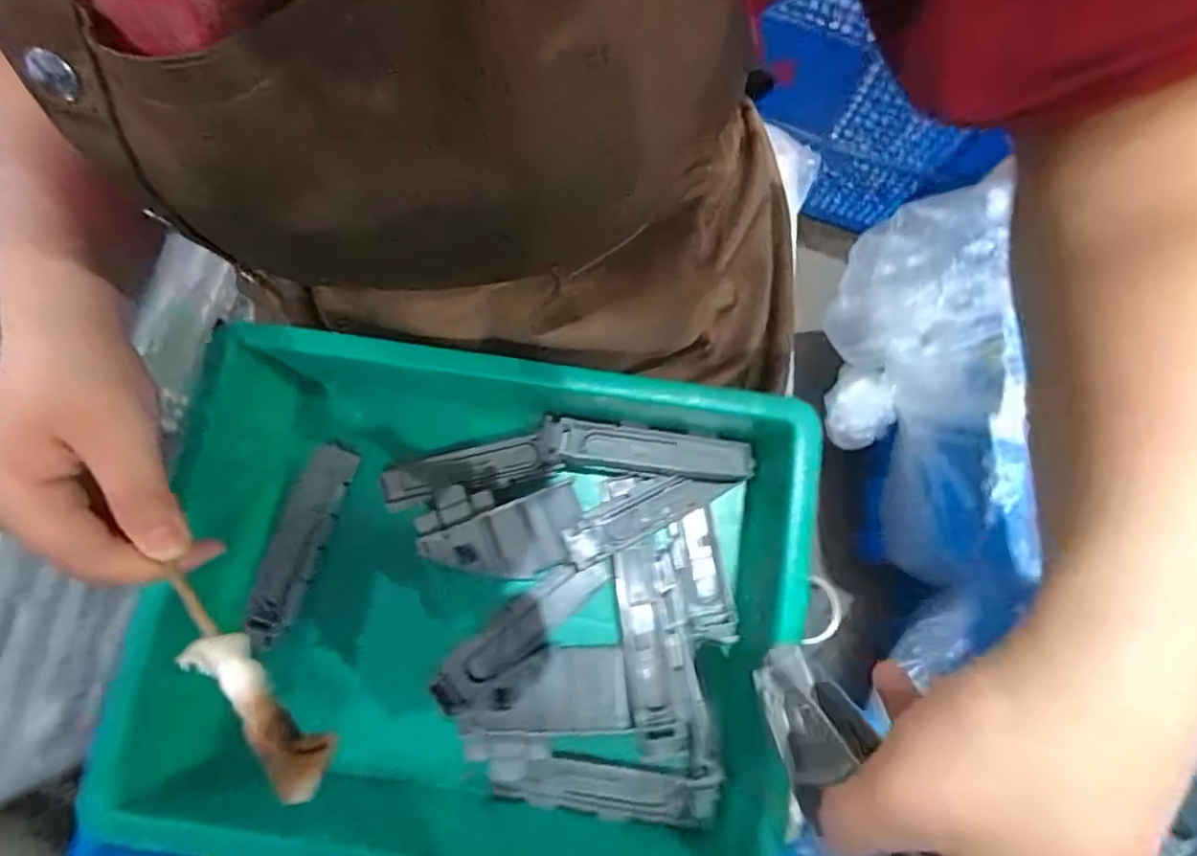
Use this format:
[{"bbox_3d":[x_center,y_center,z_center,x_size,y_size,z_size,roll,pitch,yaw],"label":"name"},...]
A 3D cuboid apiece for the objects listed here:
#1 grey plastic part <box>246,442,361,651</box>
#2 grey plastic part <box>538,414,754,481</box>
[{"bbox_3d":[-0.188,0.071,0.369,0.028,0.012,0.126,16,79,3],"label":"grey plastic part"},{"bbox_3d":[0.030,0.015,0.372,0.130,0.021,0.029,8,79,1],"label":"grey plastic part"}]

